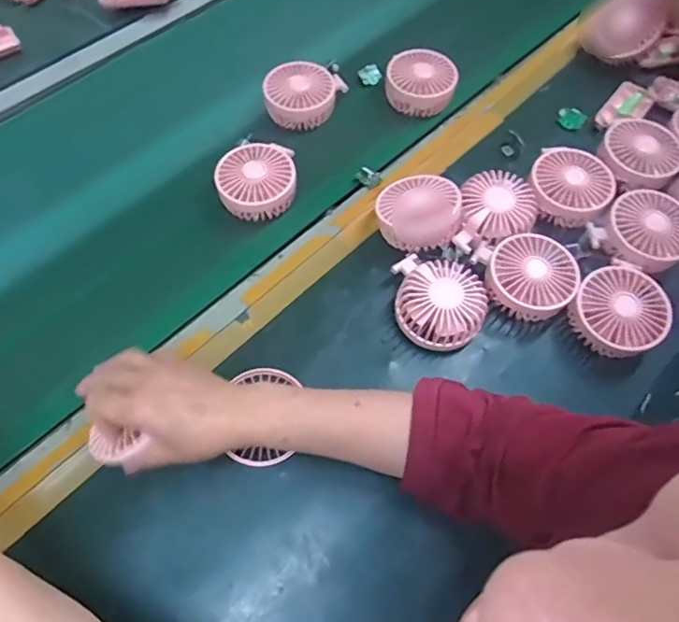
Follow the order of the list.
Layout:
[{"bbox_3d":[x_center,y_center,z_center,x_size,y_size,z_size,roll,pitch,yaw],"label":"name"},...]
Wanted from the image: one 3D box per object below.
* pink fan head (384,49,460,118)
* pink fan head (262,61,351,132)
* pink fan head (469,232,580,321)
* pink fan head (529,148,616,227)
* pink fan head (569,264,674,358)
[{"bbox_3d":[0.104,-0.295,0.674,0.087,0.043,0.085,0,62,-1],"label":"pink fan head"},{"bbox_3d":[-0.048,-0.276,0.663,0.095,0.039,0.081,13,62,6],"label":"pink fan head"},{"bbox_3d":[0.192,-0.037,0.535,0.090,0.036,0.088,-7,62,-4],"label":"pink fan head"},{"bbox_3d":[0.256,-0.141,0.583,0.088,0.051,0.088,21,63,10],"label":"pink fan head"},{"bbox_3d":[0.276,0.001,0.520,0.086,0.034,0.084,-33,67,-17],"label":"pink fan head"}]

